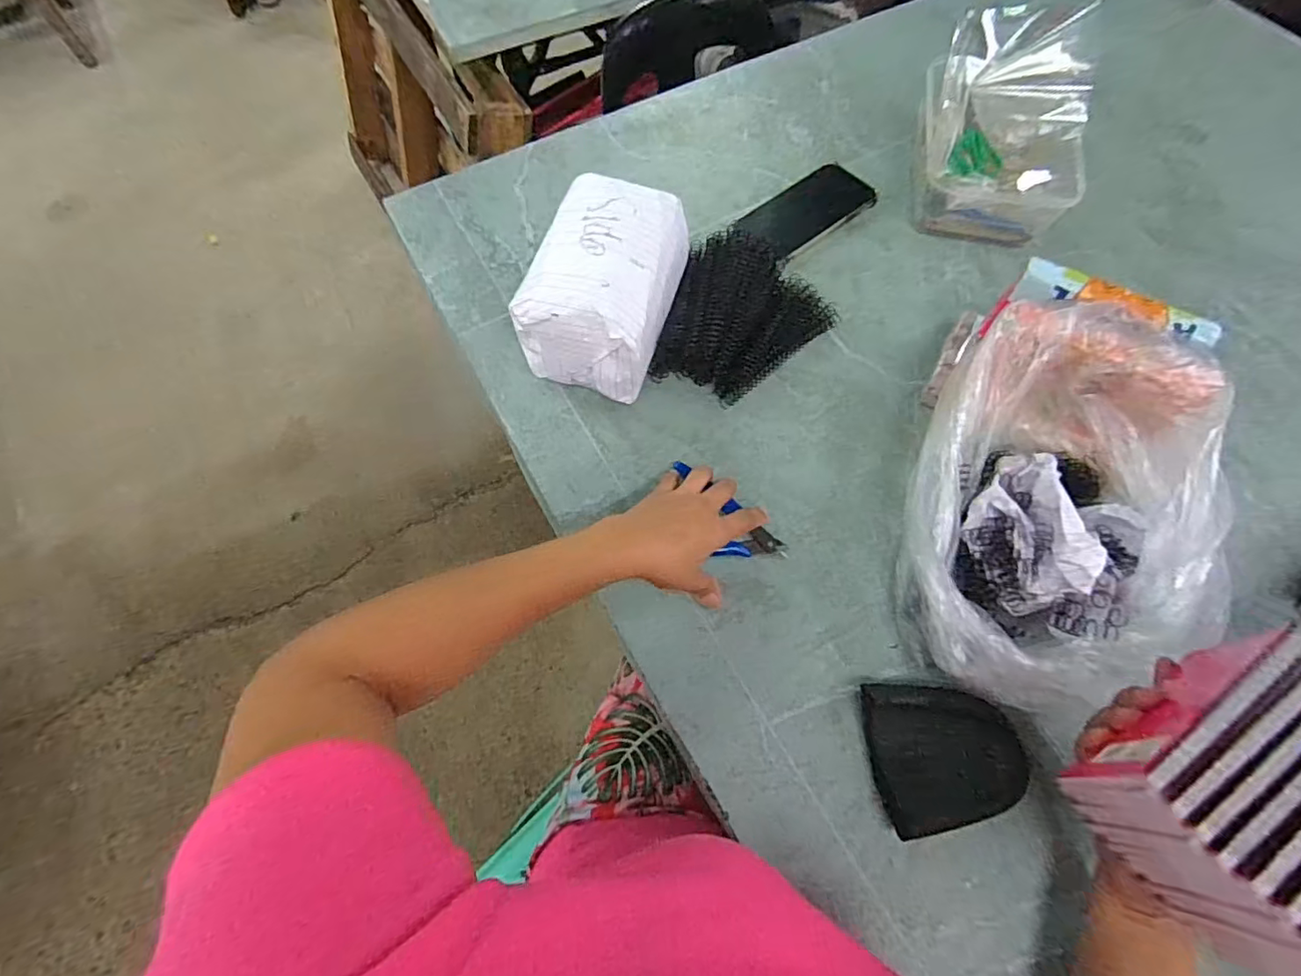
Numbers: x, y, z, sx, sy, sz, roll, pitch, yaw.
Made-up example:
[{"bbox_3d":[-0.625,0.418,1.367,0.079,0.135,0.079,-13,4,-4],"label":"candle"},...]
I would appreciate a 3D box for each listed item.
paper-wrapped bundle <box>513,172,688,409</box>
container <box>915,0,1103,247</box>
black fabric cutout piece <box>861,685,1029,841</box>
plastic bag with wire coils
[{"bbox_3d":[-0.038,-0.187,0.531,0.121,0.121,0.184,17,69,8],"label":"paper-wrapped bundle"},{"bbox_3d":[0.386,-0.397,0.627,0.161,0.104,0.239,13,68,6],"label":"container"},{"bbox_3d":[0.213,0.192,0.402,0.095,0.031,0.094,-3,66,-1],"label":"black fabric cutout piece"},{"bbox_3d":[0.315,0.012,0.432,0.211,0.114,0.300,12,68,6],"label":"plastic bag with wire coils"}]

